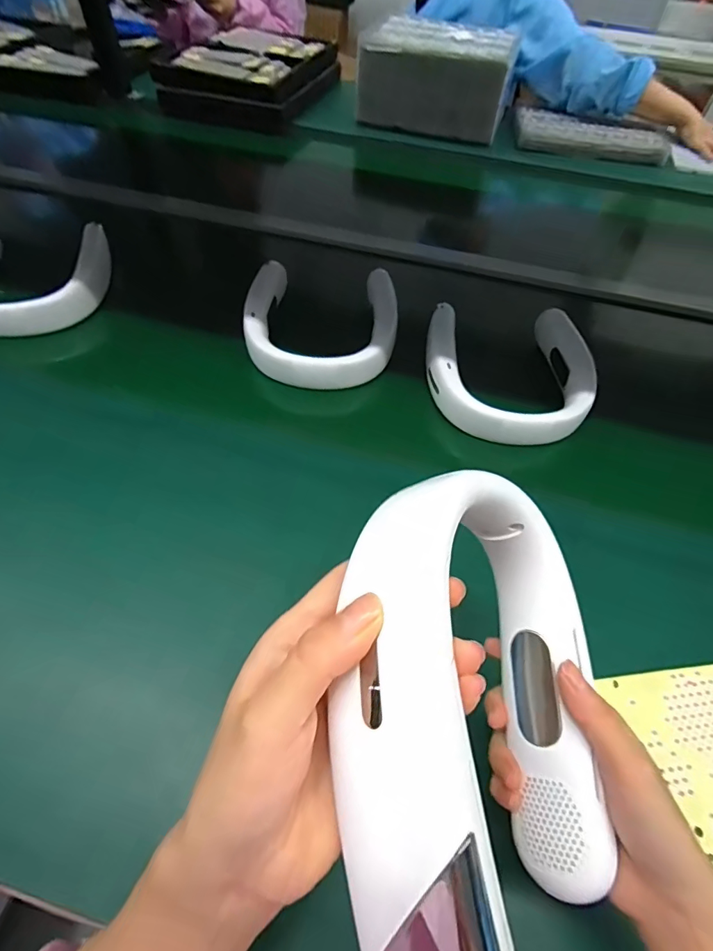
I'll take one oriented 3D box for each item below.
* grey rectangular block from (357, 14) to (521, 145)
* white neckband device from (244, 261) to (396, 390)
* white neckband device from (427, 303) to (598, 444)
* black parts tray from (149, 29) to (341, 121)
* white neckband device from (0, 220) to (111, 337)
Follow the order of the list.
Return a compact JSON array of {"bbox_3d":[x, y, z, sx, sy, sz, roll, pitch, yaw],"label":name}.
[{"bbox_3d":[0.179,-0.906,1.066,0.317,0.151,0.233,10,55,3],"label":"grey rectangular block"},{"bbox_3d":[-0.044,-0.192,0.582,0.177,0.046,0.196,2,55,-3],"label":"white neckband device"},{"bbox_3d":[0.177,-0.126,0.549,0.188,0.042,0.199,0,55,-4],"label":"white neckband device"},{"bbox_3d":[-0.250,-1.014,1.176,0.359,0.067,0.469,19,56,9],"label":"black parts tray"},{"bbox_3d":[-0.427,-0.257,0.608,0.191,0.046,0.206,2,55,-3],"label":"white neckband device"}]

